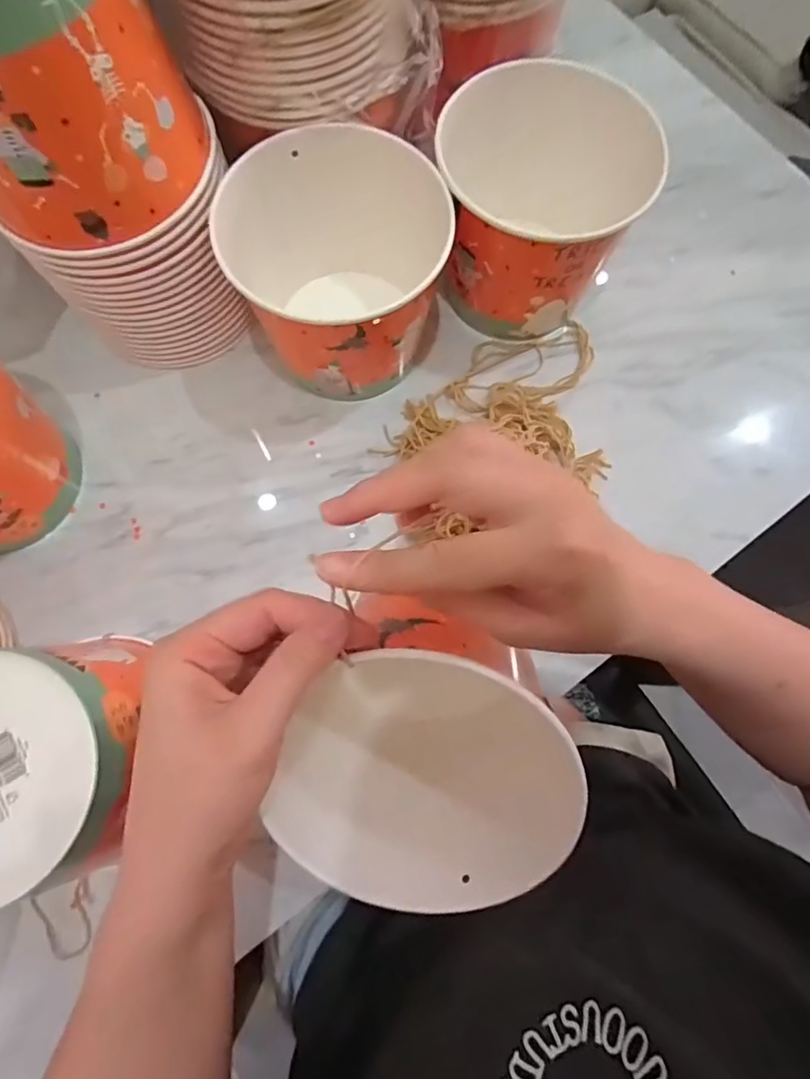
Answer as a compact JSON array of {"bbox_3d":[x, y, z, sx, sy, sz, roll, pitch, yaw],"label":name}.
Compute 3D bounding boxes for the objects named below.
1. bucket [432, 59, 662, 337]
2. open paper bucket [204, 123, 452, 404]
[{"bbox_3d":[0.107,-0.280,0.449,0.158,0.124,0.189,13,77,2],"label":"bucket"},{"bbox_3d":[-0.055,-0.199,0.434,0.143,0.133,0.133,0,77,-1],"label":"open paper bucket"}]

